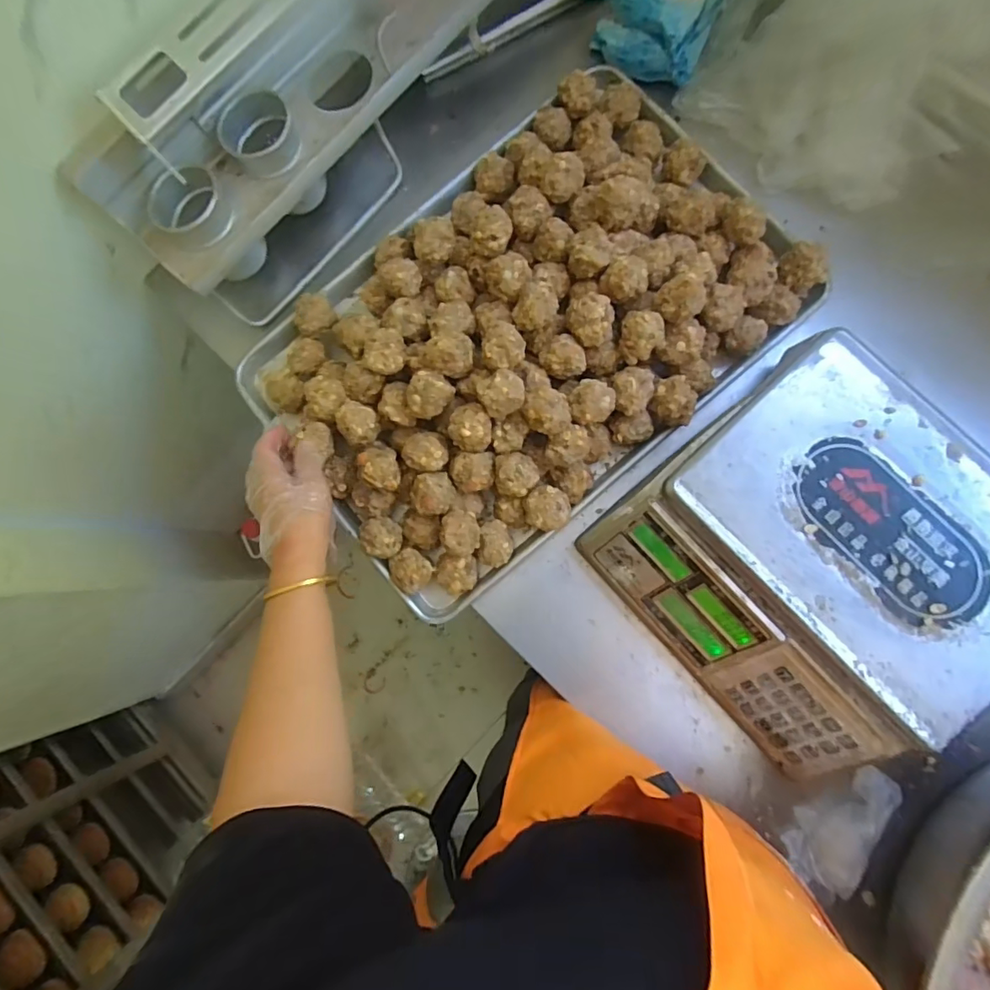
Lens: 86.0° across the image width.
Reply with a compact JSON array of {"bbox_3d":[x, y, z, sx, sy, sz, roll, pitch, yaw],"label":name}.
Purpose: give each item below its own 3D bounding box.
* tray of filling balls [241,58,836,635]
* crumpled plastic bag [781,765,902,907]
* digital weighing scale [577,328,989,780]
[{"bbox_3d":[0.030,-0.189,0.581,0.575,0.103,0.383,-40,82,0],"label":"tray of filling balls"},{"bbox_3d":[0.350,0.336,0.538,0.065,0.025,0.134,34,88,8],"label":"crumpled plastic bag"},{"bbox_3d":[0.313,0.067,0.525,0.318,0.122,0.334,-42,82,0],"label":"digital weighing scale"}]

